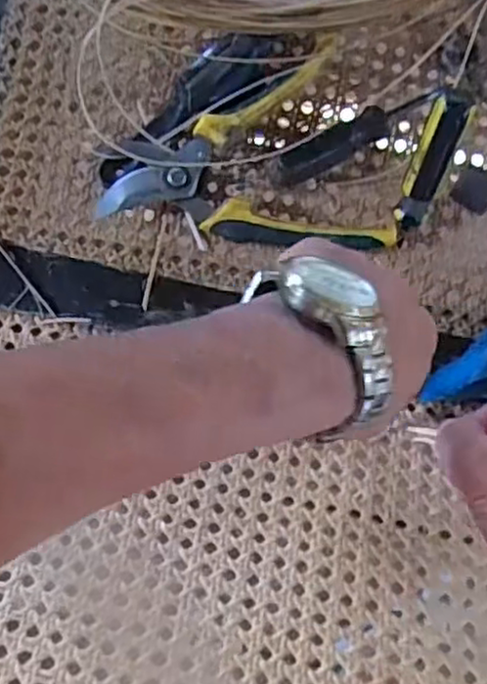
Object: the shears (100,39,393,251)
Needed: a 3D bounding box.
[{"bbox_3d":[-0.003,-0.104,0.457,0.171,0.025,0.137,-19,83,-1],"label":"shears"}]

